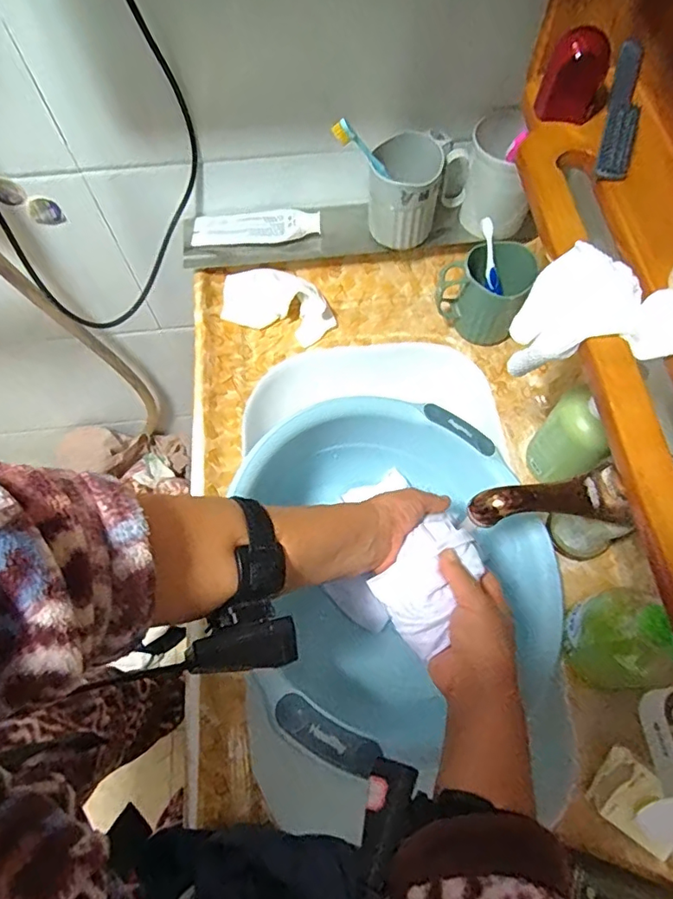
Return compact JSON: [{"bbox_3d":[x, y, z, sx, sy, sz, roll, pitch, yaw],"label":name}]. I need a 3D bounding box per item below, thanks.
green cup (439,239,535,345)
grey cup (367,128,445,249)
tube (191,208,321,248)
[{"bbox_3d":[0.185,-0.199,0.661,0.100,0.102,0.082,23,67,11],"label":"green cup"},{"bbox_3d":[0.082,-0.306,0.637,0.080,0.103,0.077,4,65,3],"label":"grey cup"},{"bbox_3d":[-0.107,-0.295,0.691,0.169,0.034,0.042,3,65,2],"label":"tube"}]

